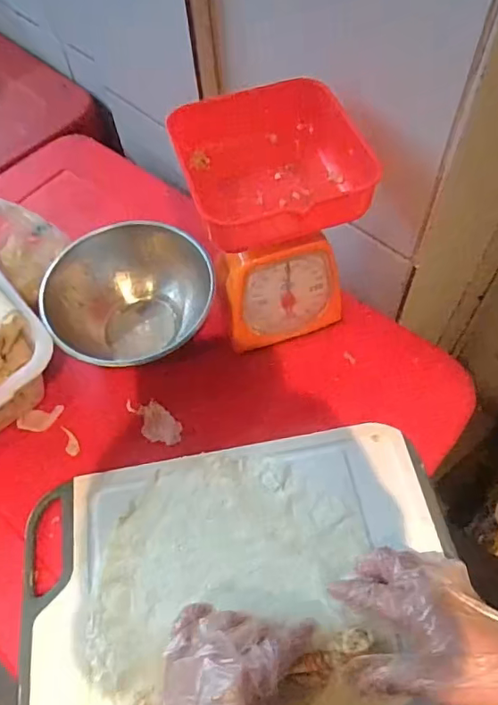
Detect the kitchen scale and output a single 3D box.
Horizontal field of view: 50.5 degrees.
[{"bbox_3d":[0.023,-0.128,0.523,0.138,0.192,0.159,-19,60,-8],"label":"kitchen scale"}]

